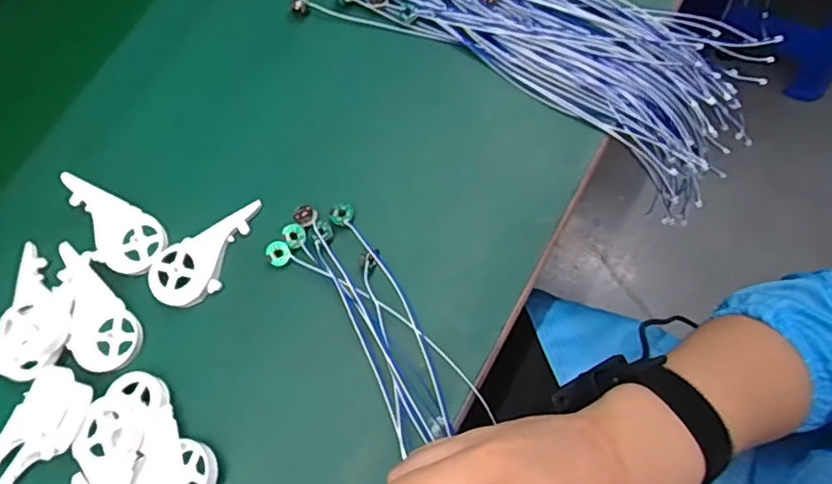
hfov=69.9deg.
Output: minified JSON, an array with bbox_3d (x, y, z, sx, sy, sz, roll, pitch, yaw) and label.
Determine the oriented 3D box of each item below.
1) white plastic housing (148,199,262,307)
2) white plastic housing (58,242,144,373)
[{"bbox_3d":[-0.147,0.011,0.430,0.090,0.012,0.046,-29,75,-7],"label":"white plastic housing"},{"bbox_3d":[-0.229,0.046,0.420,0.044,0.015,0.095,-30,75,-7],"label":"white plastic housing"}]

